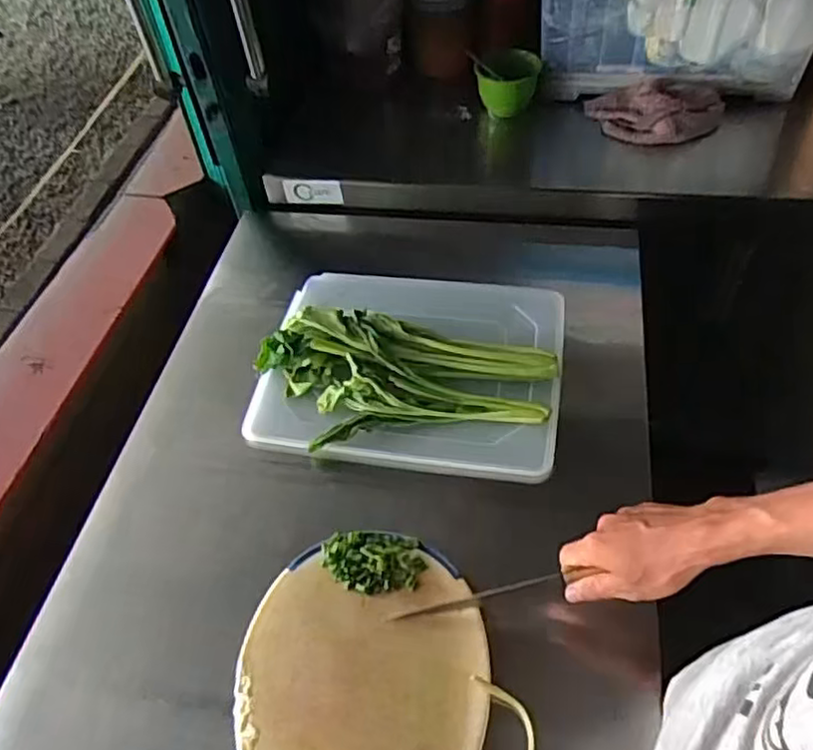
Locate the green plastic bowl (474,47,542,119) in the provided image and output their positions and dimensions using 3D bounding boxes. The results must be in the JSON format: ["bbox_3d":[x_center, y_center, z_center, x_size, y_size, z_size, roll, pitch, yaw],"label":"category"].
[{"bbox_3d":[0.164,-0.472,1.081,0.091,0.077,0.097,7,52,11],"label":"green plastic bowl"}]

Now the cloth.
[{"bbox_3d":[0.373,-0.397,1.024,0.189,0.059,0.098,5,52,10],"label":"cloth"}]

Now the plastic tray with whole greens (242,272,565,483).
[{"bbox_3d":[0.003,-0.026,0.815,0.354,0.060,0.271,5,52,11],"label":"plastic tray with whole greens"}]

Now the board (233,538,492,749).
[{"bbox_3d":[-0.042,0.272,0.598,0.219,0.013,0.241,1,51,7],"label":"board"}]

